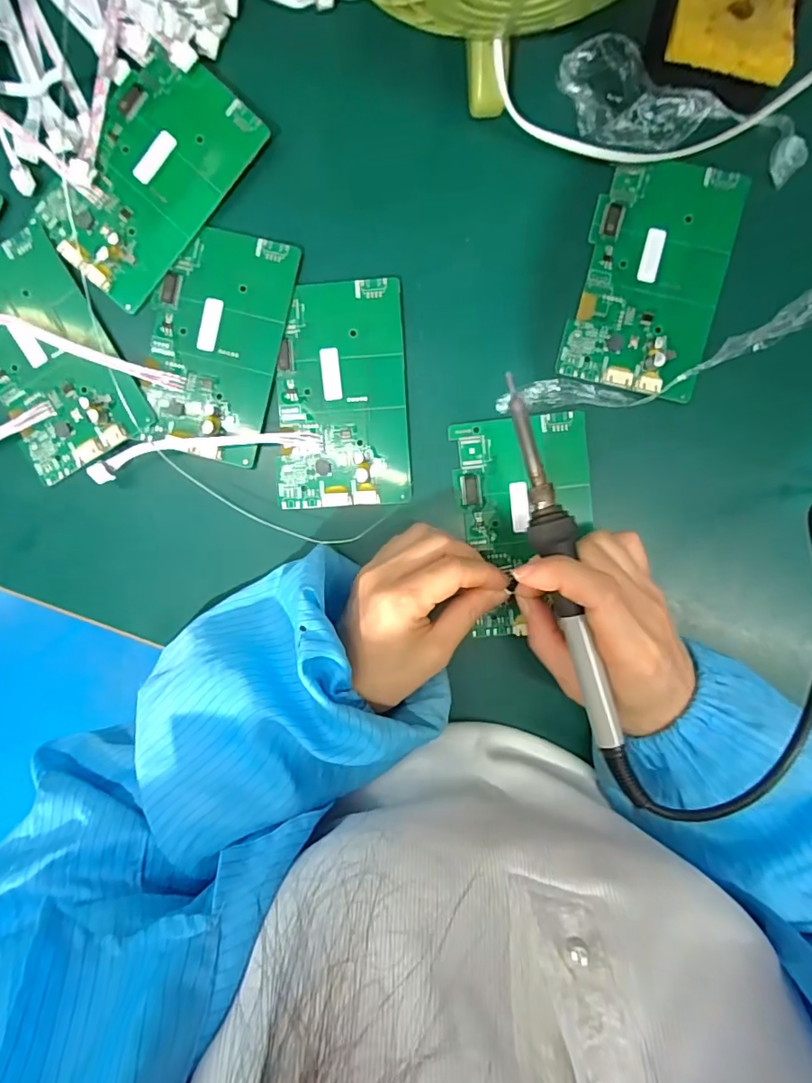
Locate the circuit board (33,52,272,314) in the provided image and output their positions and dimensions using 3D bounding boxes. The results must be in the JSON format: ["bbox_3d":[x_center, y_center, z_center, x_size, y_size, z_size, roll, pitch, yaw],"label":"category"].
[{"bbox_3d":[-0.150,-0.210,0.300,0.077,0.006,0.132,41,94,-3],"label":"circuit board"}]

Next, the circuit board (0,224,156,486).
[{"bbox_3d":[-0.217,-0.110,0.308,0.076,0.007,0.132,-28,95,3],"label":"circuit board"}]

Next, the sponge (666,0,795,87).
[{"bbox_3d":[0.175,-0.281,0.273,0.063,0.009,0.070,14,86,-2],"label":"sponge"}]

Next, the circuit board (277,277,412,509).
[{"bbox_3d":[-0.039,-0.087,0.311,0.078,0.007,0.131,-3,95,0],"label":"circuit board"}]

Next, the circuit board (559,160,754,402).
[{"bbox_3d":[0.146,-0.156,0.304,0.080,0.008,0.131,14,95,-1],"label":"circuit board"}]

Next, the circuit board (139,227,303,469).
[{"bbox_3d":[-0.114,-0.117,0.309,0.076,0.009,0.130,14,95,-1],"label":"circuit board"}]

